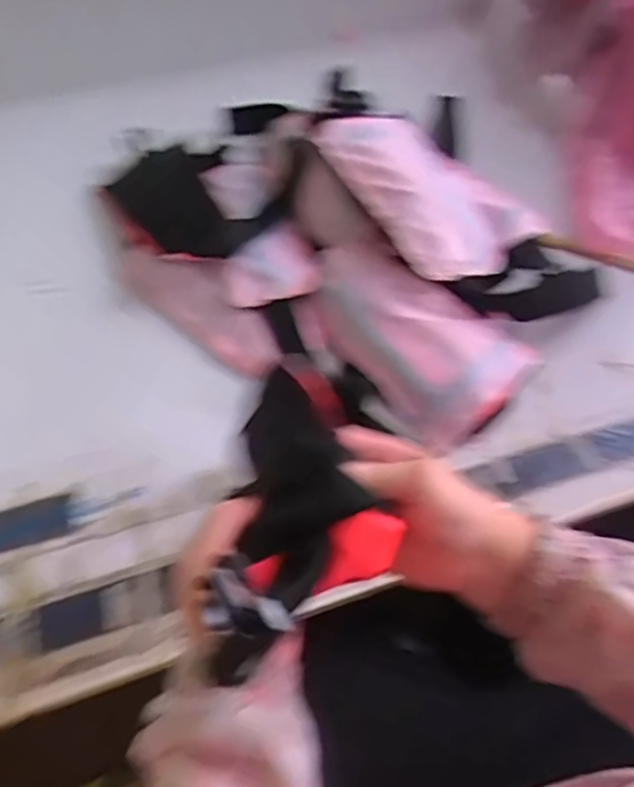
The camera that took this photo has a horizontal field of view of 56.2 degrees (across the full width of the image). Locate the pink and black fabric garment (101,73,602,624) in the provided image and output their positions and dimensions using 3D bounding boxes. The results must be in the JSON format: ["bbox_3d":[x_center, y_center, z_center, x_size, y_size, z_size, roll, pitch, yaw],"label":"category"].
[{"bbox_3d":[-0.006,-0.178,0.642,0.539,0.092,0.372,37,64,24],"label":"pink and black fabric garment"}]

